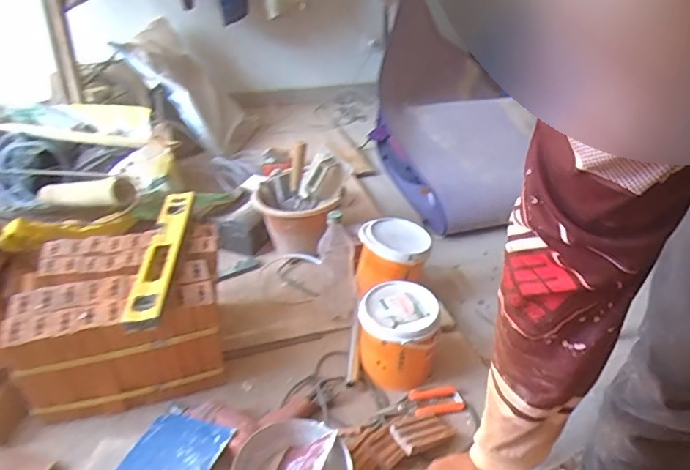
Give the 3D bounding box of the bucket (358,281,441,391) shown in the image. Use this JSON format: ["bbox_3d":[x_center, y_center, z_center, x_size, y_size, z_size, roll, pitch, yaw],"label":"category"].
[{"bbox_3d":[0.108,0.210,1.059,0.157,0.160,0.159,7,34,7],"label":"bucket"}]

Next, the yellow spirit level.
[{"bbox_3d":[-0.362,0.033,1.004,0.068,0.031,0.414,-2,34,-5],"label":"yellow spirit level"}]

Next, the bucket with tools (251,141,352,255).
[{"bbox_3d":[-0.123,-0.091,1.393,0.238,0.286,0.205,-4,34,-8],"label":"bucket with tools"}]

